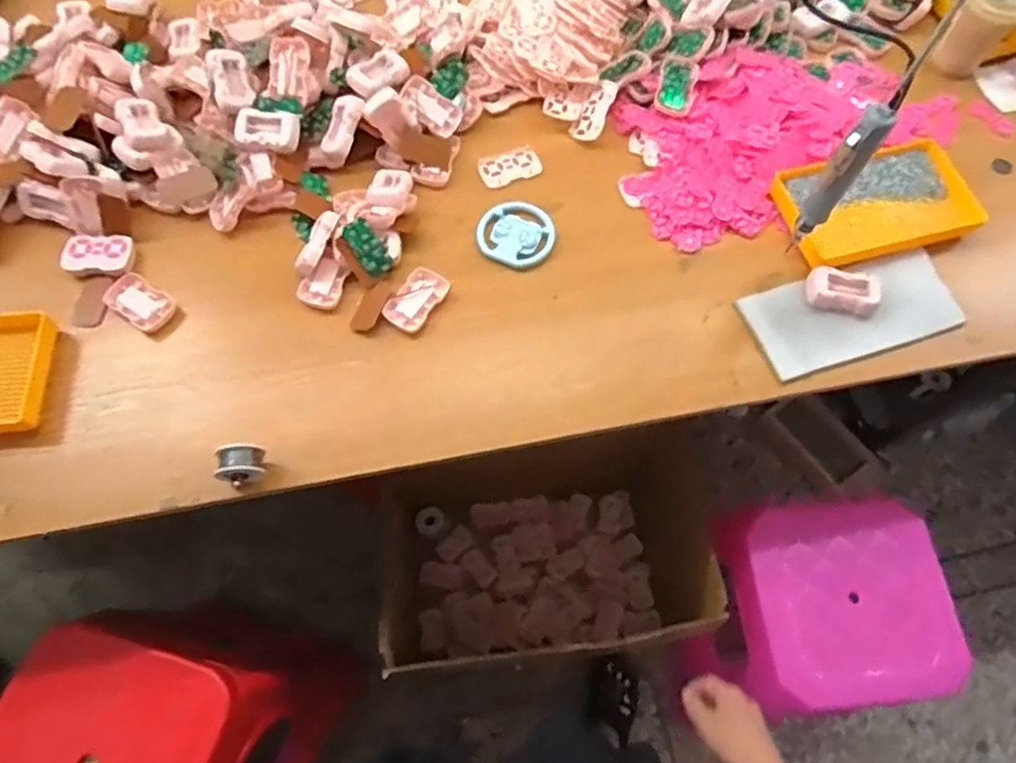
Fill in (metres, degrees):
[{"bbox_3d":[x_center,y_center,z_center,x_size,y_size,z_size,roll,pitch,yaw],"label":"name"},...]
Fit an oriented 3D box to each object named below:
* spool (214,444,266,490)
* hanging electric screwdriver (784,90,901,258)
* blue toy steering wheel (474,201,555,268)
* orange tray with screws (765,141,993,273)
[{"bbox_3d":[-0.300,0.093,0.722,0.051,0.062,0.043,-5,67,-2],"label":"spool"},{"bbox_3d":[0.364,-0.221,0.713,0.033,0.212,0.040,39,72,15],"label":"hanging electric screwdriver"},{"bbox_3d":[0.012,-0.204,0.876,0.103,0.013,0.105,0,67,0],"label":"blue toy steering wheel"},{"bbox_3d":[0.504,-0.243,0.875,0.252,0.030,0.150,-12,68,-5],"label":"orange tray with screws"}]

